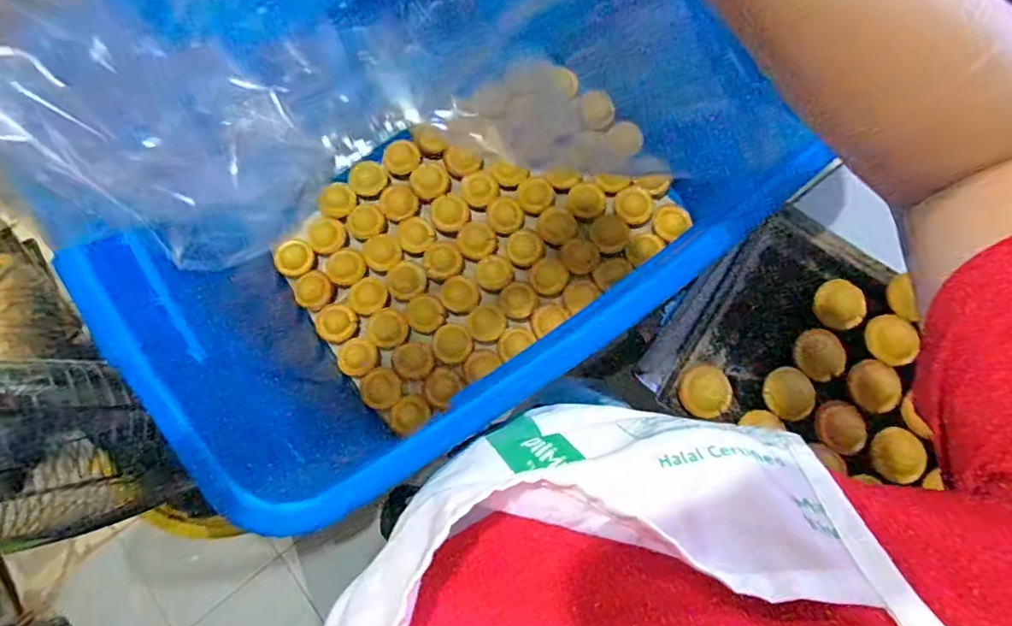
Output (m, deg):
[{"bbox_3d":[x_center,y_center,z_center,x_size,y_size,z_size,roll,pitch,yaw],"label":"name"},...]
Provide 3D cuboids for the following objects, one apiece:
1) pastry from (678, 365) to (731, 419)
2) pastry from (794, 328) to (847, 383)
[{"bbox_3d":[0.251,0.101,0.707,0.062,0.032,0.062,0,79,1],"label":"pastry"},{"bbox_3d":[0.406,0.055,0.722,0.055,0.023,0.065,-29,80,-5],"label":"pastry"}]

